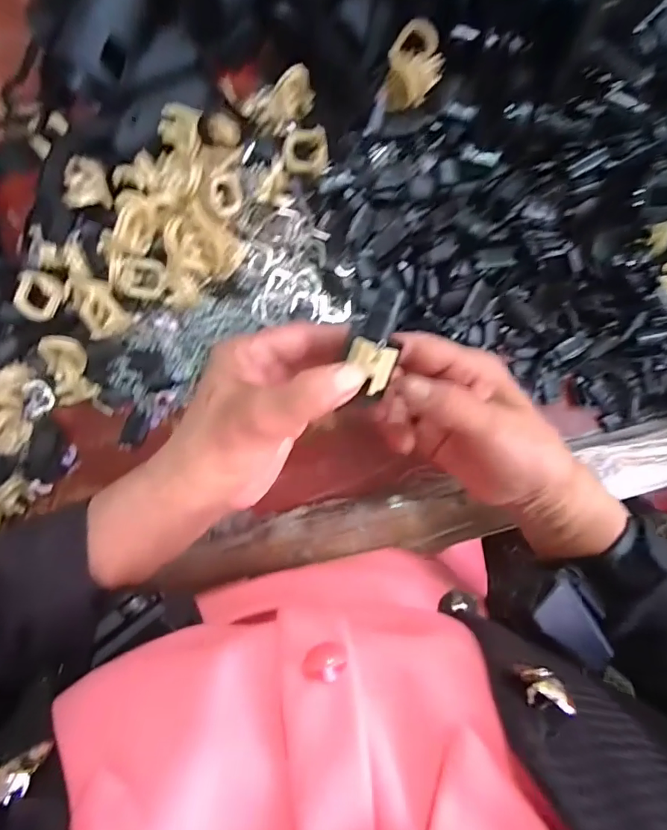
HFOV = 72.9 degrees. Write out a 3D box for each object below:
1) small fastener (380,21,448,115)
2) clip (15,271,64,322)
[{"bbox_3d":[0.048,-0.208,0.272,0.032,0.015,0.044,25,90,-9],"label":"small fastener"},{"bbox_3d":[-0.171,-0.069,0.264,0.020,0.013,0.027,27,90,-9],"label":"clip"}]

